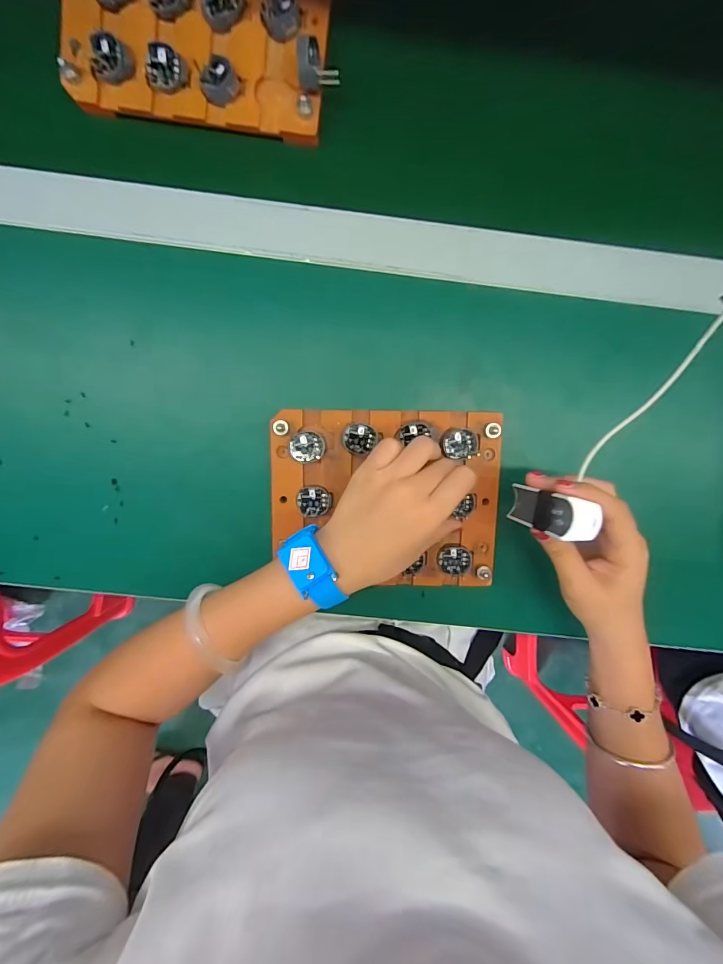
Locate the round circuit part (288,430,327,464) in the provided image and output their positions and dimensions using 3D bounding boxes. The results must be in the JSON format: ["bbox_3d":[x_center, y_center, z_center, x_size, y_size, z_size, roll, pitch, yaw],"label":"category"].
[{"bbox_3d":[-0.044,-0.027,0.341,0.027,0.011,0.025,0,100,1],"label":"round circuit part"}]

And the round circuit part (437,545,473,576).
[{"bbox_3d":[0.081,0.067,0.360,0.029,0.004,0.026,0,99,1],"label":"round circuit part"}]

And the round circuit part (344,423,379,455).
[{"bbox_3d":[0.000,-0.035,0.341,0.027,0.010,0.025,0,100,1],"label":"round circuit part"}]

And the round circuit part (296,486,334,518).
[{"bbox_3d":[-0.039,0.016,0.351,0.029,0.005,0.025,2,100,0],"label":"round circuit part"}]

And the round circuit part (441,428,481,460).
[{"bbox_3d":[0.081,-0.032,0.343,0.031,0.009,0.023,0,100,1],"label":"round circuit part"}]

